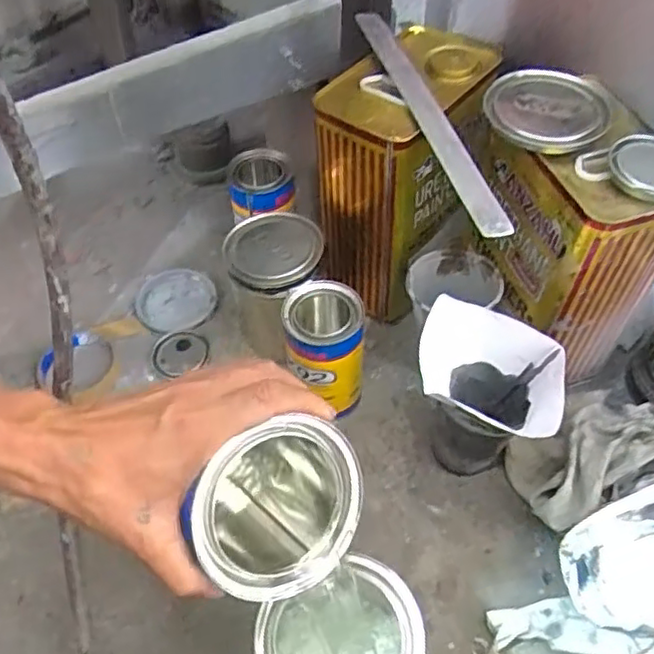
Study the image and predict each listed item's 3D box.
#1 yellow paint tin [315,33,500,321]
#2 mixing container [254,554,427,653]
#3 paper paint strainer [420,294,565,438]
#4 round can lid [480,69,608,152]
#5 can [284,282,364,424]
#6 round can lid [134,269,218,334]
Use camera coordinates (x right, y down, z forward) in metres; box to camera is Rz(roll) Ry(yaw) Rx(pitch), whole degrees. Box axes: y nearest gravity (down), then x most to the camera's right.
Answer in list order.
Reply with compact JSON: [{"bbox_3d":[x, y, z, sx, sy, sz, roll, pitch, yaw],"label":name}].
[{"bbox_3d":[0.077,-0.144,0.661,0.161,0.232,0.120,-36,59,-24],"label":"yellow paint tin"},{"bbox_3d":[0.015,0.237,0.456,0.103,0.132,0.093,-26,56,-16],"label":"mixing container"},{"bbox_3d":[0.128,0.050,0.530,0.112,0.084,0.104,16,54,13],"label":"paper paint strainer"},{"bbox_3d":[0.174,-0.172,0.512,0.090,0.011,0.081,-6,59,7],"label":"round can lid"},{"bbox_3d":[0.001,0.029,0.622,0.069,0.135,0.075,-1,52,1],"label":"can"},{"bbox_3d":[-0.180,-0.033,0.772,0.093,0.014,0.078,-12,52,-8],"label":"round can lid"}]

